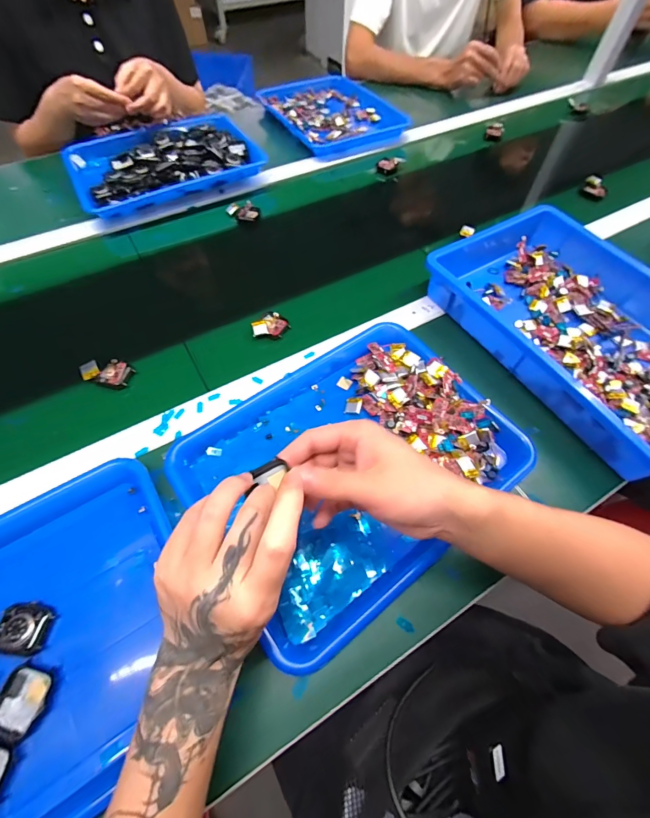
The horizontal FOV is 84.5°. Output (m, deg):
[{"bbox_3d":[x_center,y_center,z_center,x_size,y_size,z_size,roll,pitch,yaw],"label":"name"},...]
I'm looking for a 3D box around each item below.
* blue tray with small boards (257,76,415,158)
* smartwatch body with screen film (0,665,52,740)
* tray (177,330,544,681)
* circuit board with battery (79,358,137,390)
[{"bbox_3d":[0.010,-0.702,0.858,0.266,0.048,0.330,-22,63,-13],"label":"blue tray with small boards"},{"bbox_3d":[-0.245,0.237,0.292,0.039,0.012,0.043,17,61,8],"label":"smartwatch body with screen film"},{"bbox_3d":[0.029,0.049,0.385,0.323,0.039,0.253,-34,67,-19],"label":"tray"},{"bbox_3d":[-0.278,-0.047,0.456,0.059,0.013,0.039,12,61,5],"label":"circuit board with battery"}]

